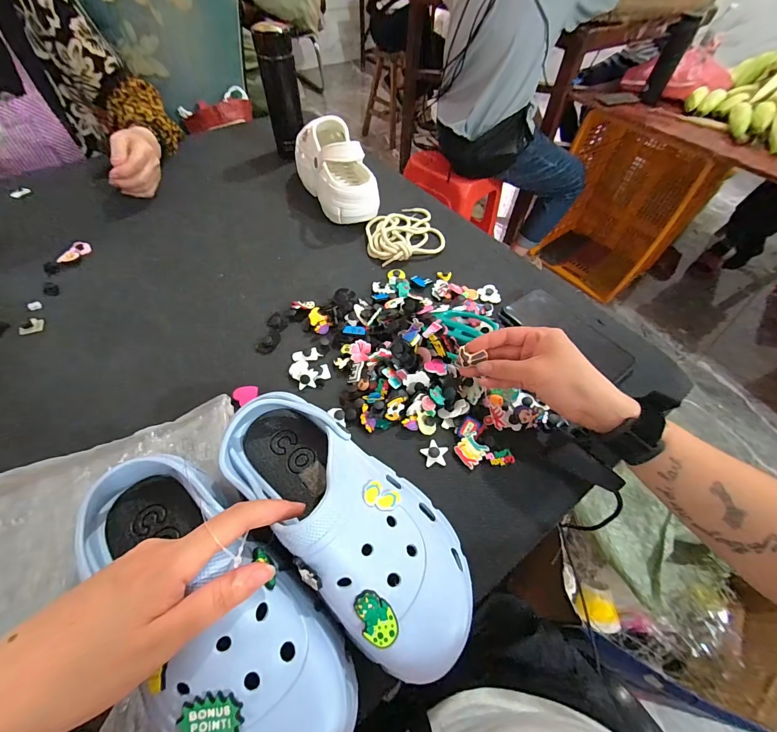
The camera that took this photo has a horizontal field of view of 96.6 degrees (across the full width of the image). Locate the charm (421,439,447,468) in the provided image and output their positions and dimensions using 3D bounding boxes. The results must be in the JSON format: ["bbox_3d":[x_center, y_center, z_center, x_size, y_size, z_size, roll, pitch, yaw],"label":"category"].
[{"bbox_3d":[0.048,0.090,0.362,0.027,0.006,0.027,-2,55,-4],"label":"charm"}]

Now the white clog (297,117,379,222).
[{"bbox_3d":[-0.092,-0.338,0.593,0.083,0.113,0.196,-23,59,-18],"label":"white clog"}]

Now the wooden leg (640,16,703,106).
[{"bbox_3d":[0.959,-1.047,1.190,0.070,0.222,0.064,28,58,16],"label":"wooden leg"}]

